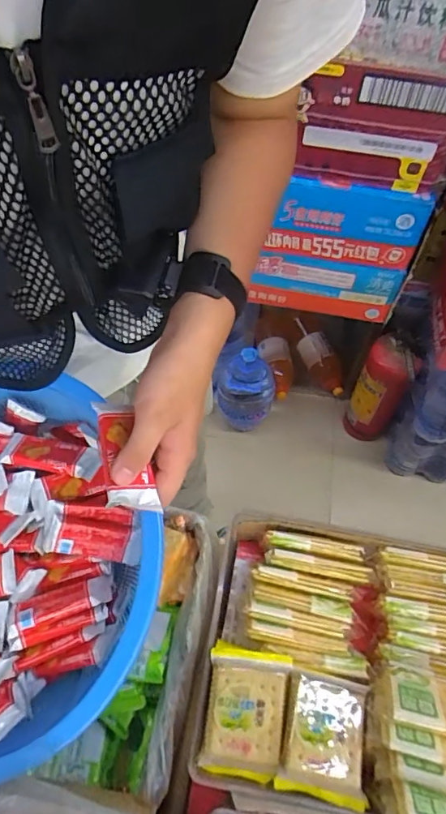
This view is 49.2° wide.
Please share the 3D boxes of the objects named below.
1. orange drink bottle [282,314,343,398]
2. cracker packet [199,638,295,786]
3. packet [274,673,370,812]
[{"bbox_3d":[0.298,-0.176,1.564,0.090,0.083,0.300,-18,63,-9],"label":"orange drink bottle"},{"bbox_3d":[0.020,0.282,0.455,0.072,0.017,0.105,9,62,5],"label":"cracker packet"},{"bbox_3d":[0.091,0.299,0.443,0.074,0.022,0.092,10,62,5],"label":"packet"}]

